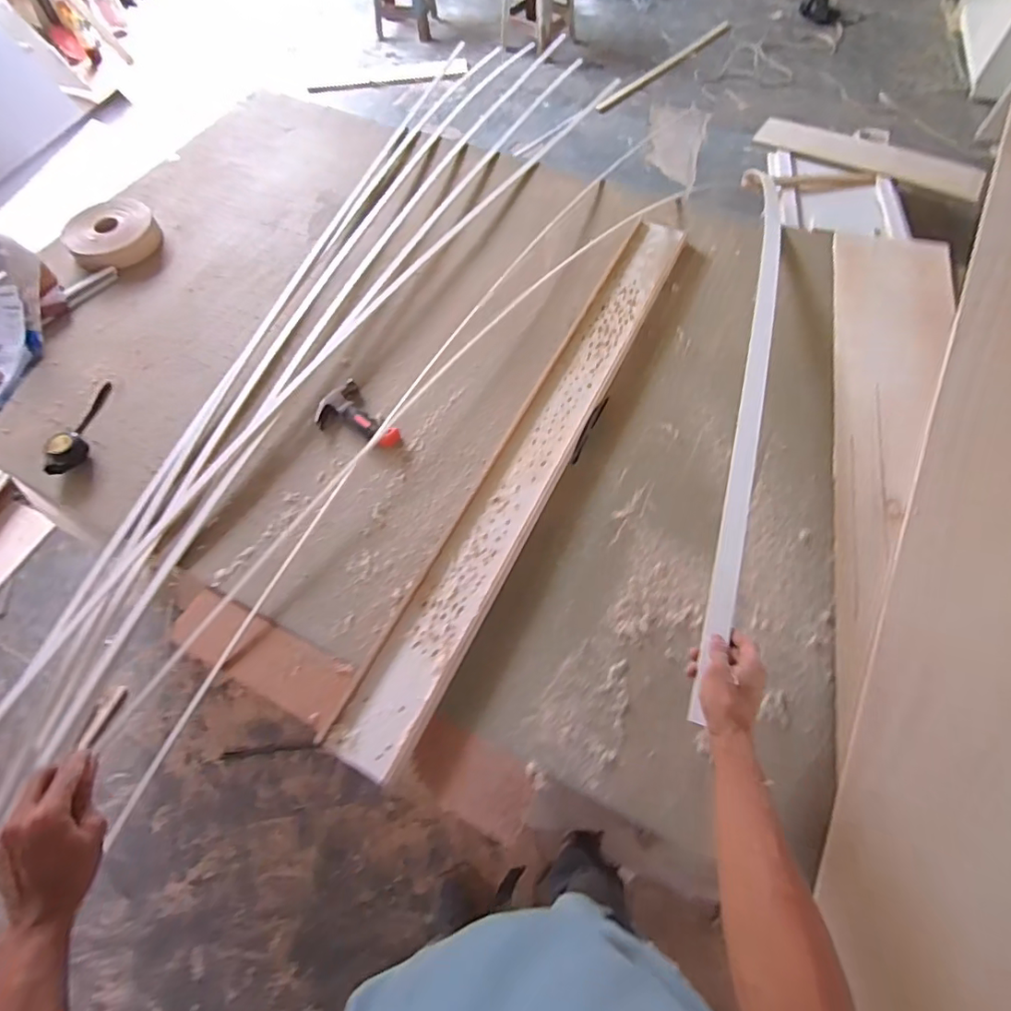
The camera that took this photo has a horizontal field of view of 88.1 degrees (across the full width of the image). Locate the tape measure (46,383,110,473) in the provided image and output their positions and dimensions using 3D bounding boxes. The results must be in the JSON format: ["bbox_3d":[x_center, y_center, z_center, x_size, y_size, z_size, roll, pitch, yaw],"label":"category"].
[{"bbox_3d":[-0.749,-0.146,0.928,0.049,0.043,0.214,-4,51,1],"label":"tape measure"}]

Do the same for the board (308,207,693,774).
[{"bbox_3d":[0.070,-0.127,0.882,0.107,0.026,1.127,24,66,14],"label":"board"}]

